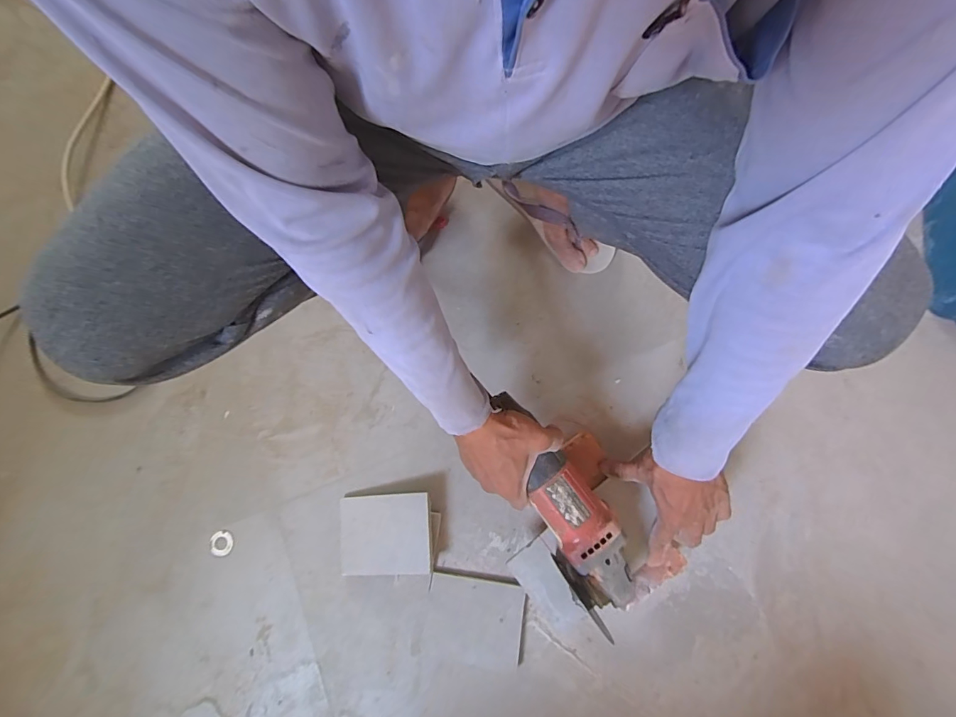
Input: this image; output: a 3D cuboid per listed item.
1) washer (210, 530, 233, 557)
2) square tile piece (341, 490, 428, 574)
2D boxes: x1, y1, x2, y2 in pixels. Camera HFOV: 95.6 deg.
[{"bbox_3d":[-0.329,0.237,0.555,0.028,0.004,0.030,0,76,1],"label":"washer"},{"bbox_3d":[-0.117,0.220,0.544,0.118,0.007,0.093,-7,74,13],"label":"square tile piece"}]

